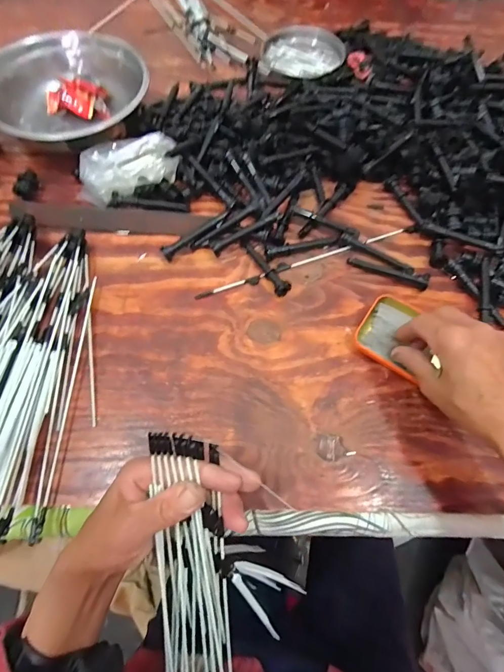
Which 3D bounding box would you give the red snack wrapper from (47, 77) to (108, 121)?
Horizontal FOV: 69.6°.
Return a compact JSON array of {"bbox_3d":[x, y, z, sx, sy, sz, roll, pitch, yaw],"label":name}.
[{"bbox_3d":[-0.258,-0.350,0.529,0.063,0.031,0.059,17,66,8],"label":"red snack wrapper"}]

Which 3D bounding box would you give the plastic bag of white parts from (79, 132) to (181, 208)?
[{"bbox_3d":[-0.153,-0.209,0.453,0.123,0.033,0.072,-19,66,-9],"label":"plastic bag of white parts"}]

